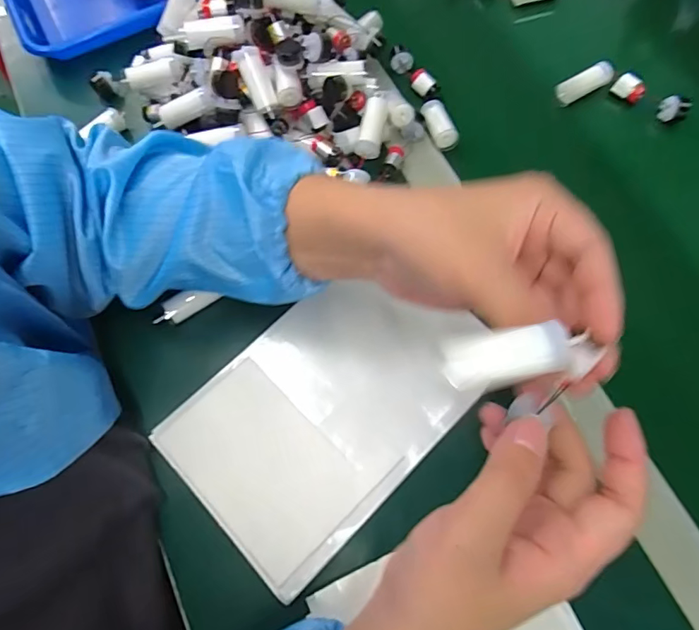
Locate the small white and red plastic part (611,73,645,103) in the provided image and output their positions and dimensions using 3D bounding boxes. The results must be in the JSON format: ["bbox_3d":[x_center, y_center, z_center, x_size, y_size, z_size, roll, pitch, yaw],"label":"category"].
[{"bbox_3d":[0.268,-0.217,0.462,0.028,0.018,0.012,31,74,12],"label":"small white and red plastic part"}]

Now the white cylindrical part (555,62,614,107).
[{"bbox_3d":[0.226,-0.221,0.461,0.060,0.017,0.017,-27,72,-8],"label":"white cylindrical part"}]

